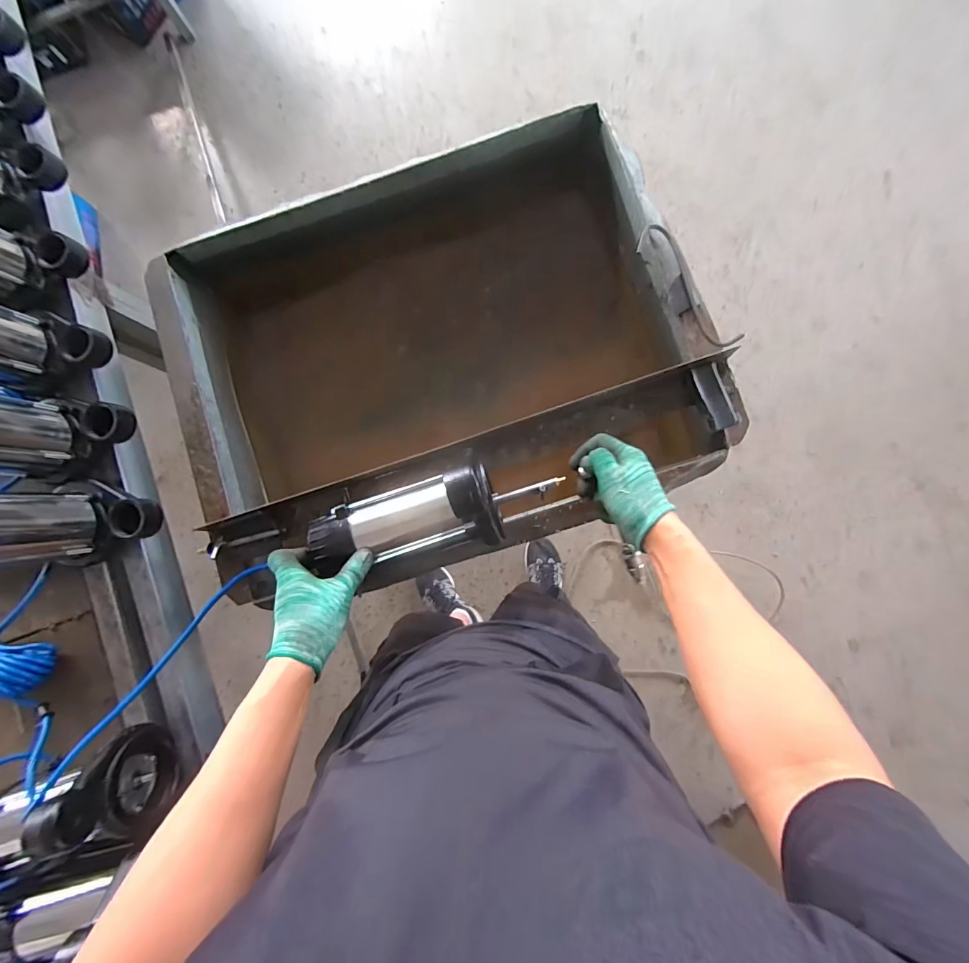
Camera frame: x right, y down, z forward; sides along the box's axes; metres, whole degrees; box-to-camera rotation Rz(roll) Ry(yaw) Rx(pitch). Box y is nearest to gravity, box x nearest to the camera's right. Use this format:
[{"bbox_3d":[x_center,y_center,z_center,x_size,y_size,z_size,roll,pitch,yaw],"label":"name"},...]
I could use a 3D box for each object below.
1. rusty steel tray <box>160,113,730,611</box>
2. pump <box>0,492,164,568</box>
[{"bbox_3d":[-0.070,-0.175,0.704,0.761,0.240,0.600,-16,85,3],"label":"rusty steel tray"},{"bbox_3d":[-0.569,0.058,0.520,0.204,0.254,0.101,-1,86,4],"label":"pump"}]

